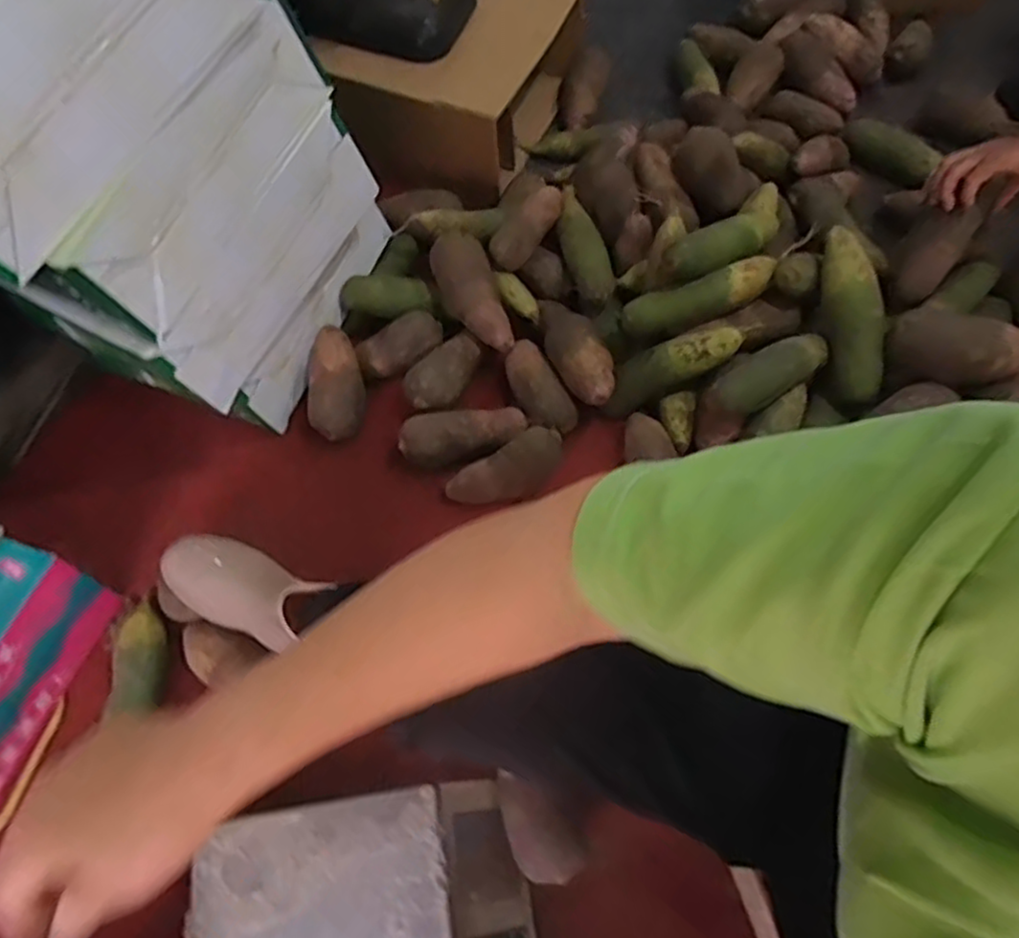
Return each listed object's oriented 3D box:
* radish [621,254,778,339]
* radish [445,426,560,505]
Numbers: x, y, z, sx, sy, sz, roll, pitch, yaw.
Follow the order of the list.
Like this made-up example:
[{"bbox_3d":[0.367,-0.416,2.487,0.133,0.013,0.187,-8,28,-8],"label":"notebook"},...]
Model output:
[{"bbox_3d":[0.239,-0.215,0.899,0.199,0.050,0.049,-20,64,9],"label":"radish"},{"bbox_3d":[-0.002,0.002,0.900,0.155,0.049,0.063,-27,66,-10],"label":"radish"}]

